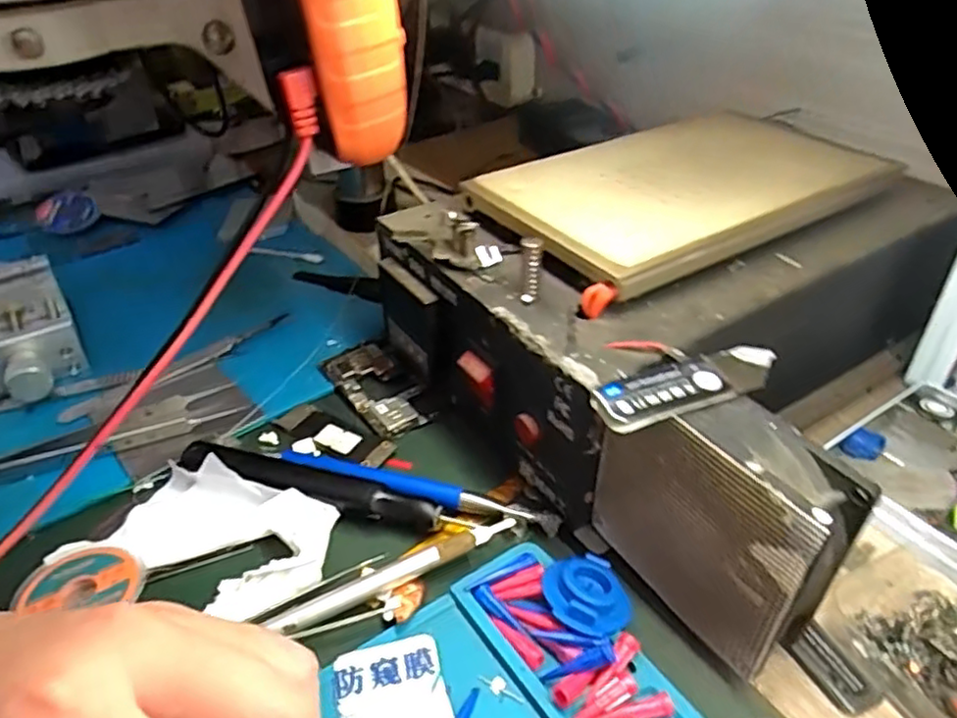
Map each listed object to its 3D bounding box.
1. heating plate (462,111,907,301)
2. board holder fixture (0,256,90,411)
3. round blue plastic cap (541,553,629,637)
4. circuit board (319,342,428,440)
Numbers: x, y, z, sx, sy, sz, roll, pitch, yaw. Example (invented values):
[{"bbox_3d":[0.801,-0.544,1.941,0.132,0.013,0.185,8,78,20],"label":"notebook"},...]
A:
[{"bbox_3d":[0.097,-0.080,0.320,0.195,0.024,0.107,-21,41,-25],"label":"heating plate"},{"bbox_3d":[-0.263,-0.016,0.377,0.057,0.032,0.110,-25,43,-27],"label":"board holder fixture"},{"bbox_3d":[0.040,0.087,0.244,0.029,0.009,0.033,-6,37,-6],"label":"round blue plastic cap"},{"bbox_3d":[-0.054,0.015,0.350,0.033,0.006,0.068,-23,42,-27],"label":"circuit board"}]

